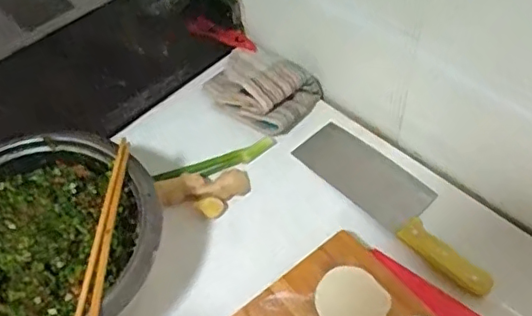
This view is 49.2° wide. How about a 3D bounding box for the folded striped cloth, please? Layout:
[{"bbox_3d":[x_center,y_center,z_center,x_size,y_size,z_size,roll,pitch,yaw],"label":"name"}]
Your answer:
[{"bbox_3d":[-0.012,-0.099,0.802,0.156,0.056,0.103,32,61,24],"label":"folded striped cloth"}]

